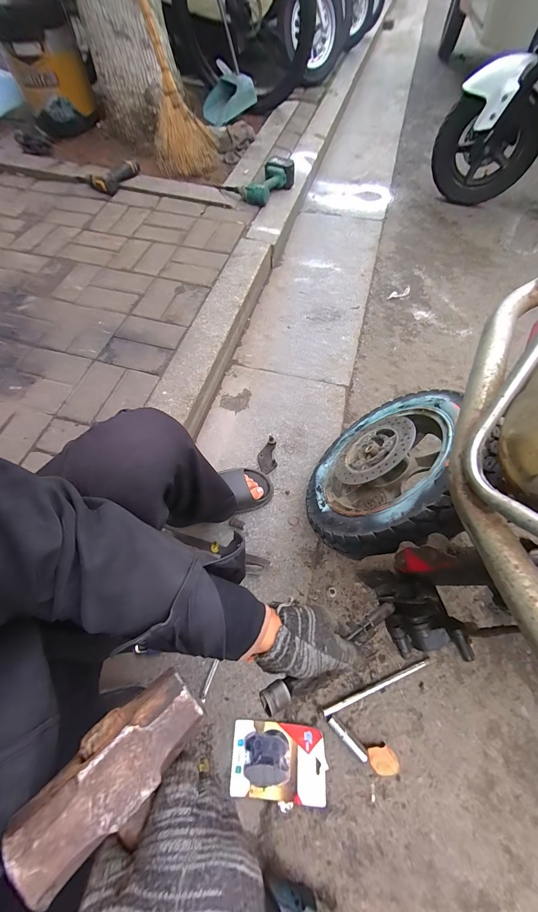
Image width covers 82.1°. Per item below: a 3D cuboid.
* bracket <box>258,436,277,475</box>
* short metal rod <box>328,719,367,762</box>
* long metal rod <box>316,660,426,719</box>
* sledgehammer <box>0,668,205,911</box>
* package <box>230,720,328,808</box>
[{"bbox_3d":[-0.004,-0.001,0.856,0.050,0.037,0.099,-2,62,-1],"label":"bracket"},{"bbox_3d":[0.143,0.516,0.564,0.083,0.012,0.012,38,69,23],"label":"short metal rod"},{"bbox_3d":[0.209,0.456,0.606,0.239,0.016,0.015,-18,63,-9],"label":"long metal rod"},{"bbox_3d":[-0.030,0.323,0.192,0.111,0.042,0.343,-29,88,-14],"label":"sledgehammer"},{"bbox_3d":[0.017,0.550,0.558,0.165,0.013,0.104,4,62,3],"label":"package"}]

